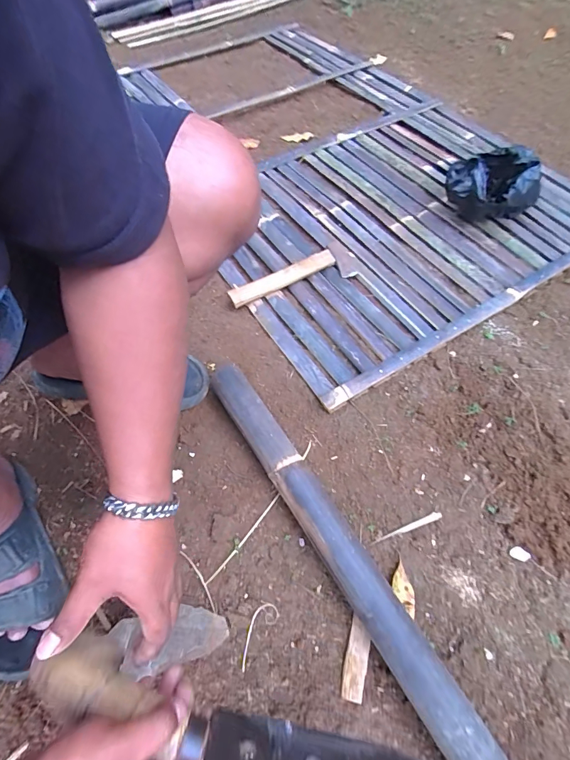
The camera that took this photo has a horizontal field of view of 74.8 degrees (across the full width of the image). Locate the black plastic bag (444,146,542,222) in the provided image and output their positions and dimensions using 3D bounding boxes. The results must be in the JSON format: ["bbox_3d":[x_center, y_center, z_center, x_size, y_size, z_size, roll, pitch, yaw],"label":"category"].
[{"bbox_3d":[0.450,-0.413,0.815,0.147,0.132,0.145,-35,64,-18],"label":"black plastic bag"}]

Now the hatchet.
[{"bbox_3d":[0.018,-0.217,0.771,0.279,0.032,0.079,-20,61,-11],"label":"hatchet"}]

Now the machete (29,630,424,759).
[{"bbox_3d":[-0.036,0.295,0.298,0.369,0.075,0.036,16,84,3],"label":"machete"}]

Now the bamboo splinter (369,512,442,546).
[{"bbox_3d":[0.172,0.212,0.528,0.111,0.007,0.010,-20,61,-11],"label":"bamboo splinter"}]

